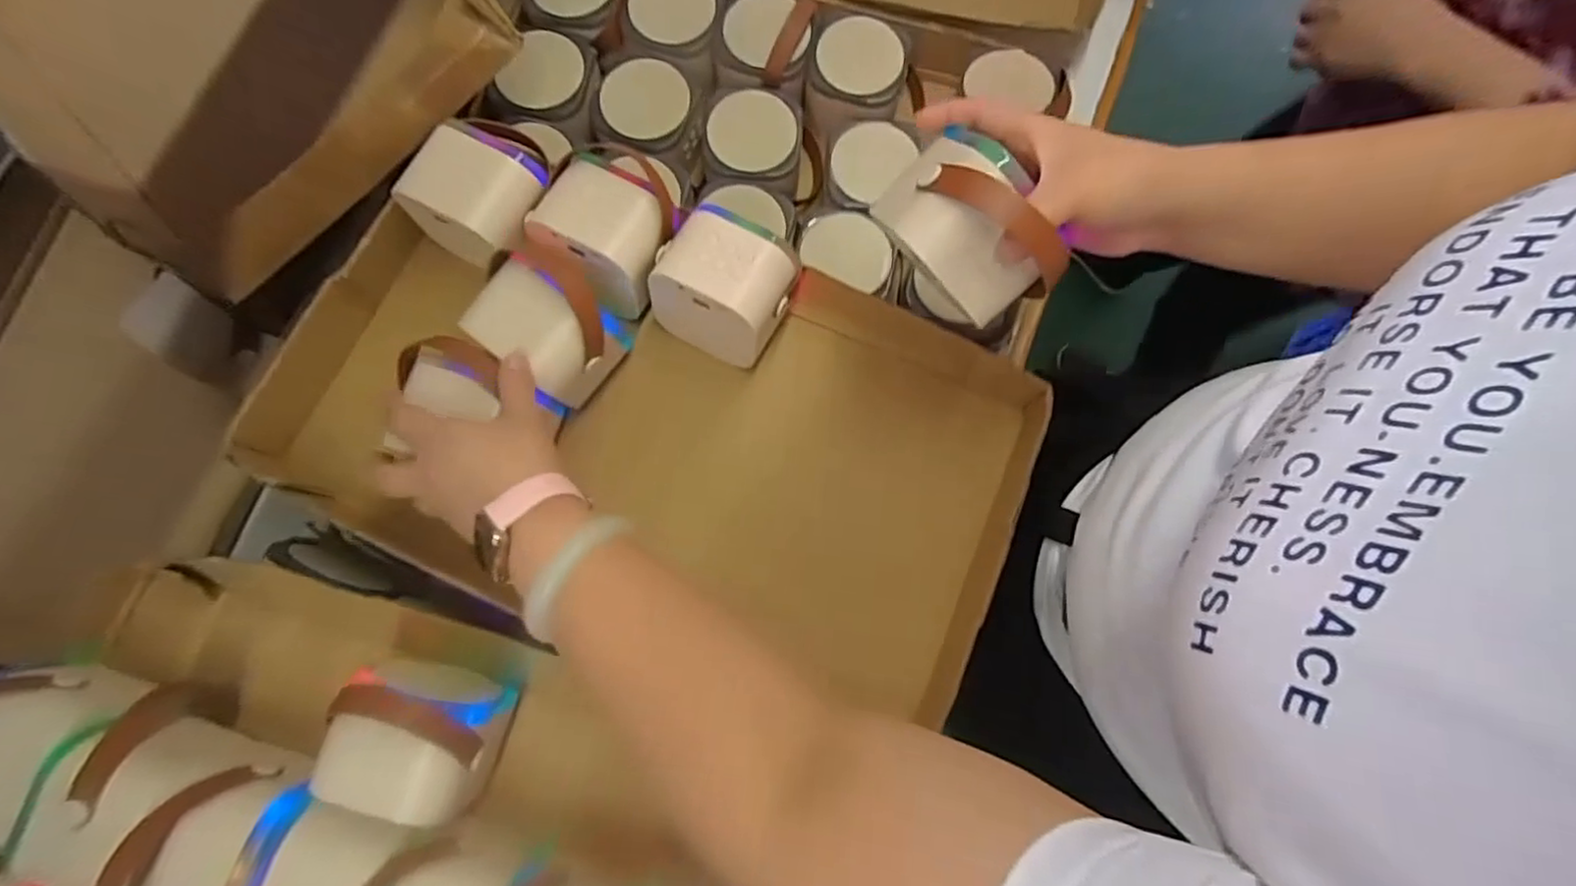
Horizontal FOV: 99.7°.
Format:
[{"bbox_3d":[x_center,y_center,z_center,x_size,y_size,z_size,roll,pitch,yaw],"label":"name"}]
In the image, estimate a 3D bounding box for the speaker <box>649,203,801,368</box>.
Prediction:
[{"bbox_3d":[-0.045,-0.113,0.498,0.099,0.096,0.083,26,77,7],"label":"speaker"}]

